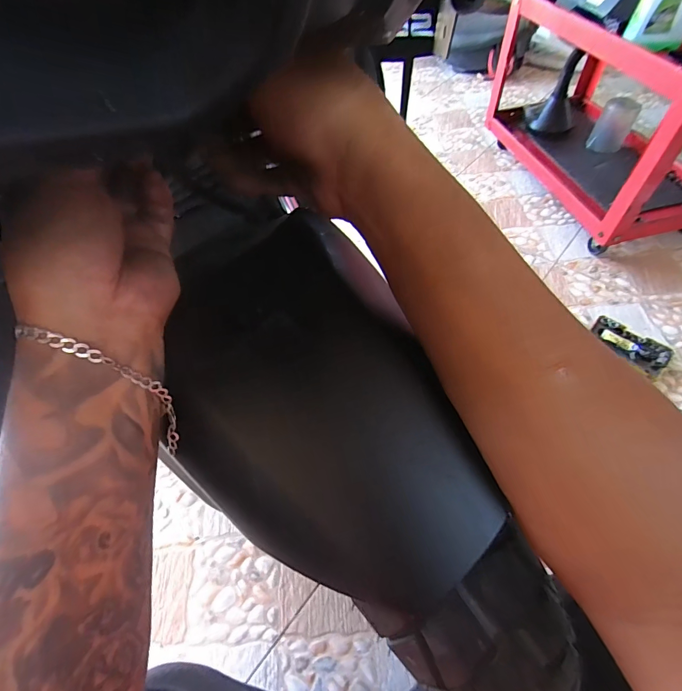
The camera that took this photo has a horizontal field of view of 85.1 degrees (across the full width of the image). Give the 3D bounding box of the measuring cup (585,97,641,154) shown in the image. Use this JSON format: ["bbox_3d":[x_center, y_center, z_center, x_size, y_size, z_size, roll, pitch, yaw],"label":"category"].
[{"bbox_3d":[0.819,-0.660,1.123,0.096,0.140,0.078,29,63,21],"label":"measuring cup"}]

